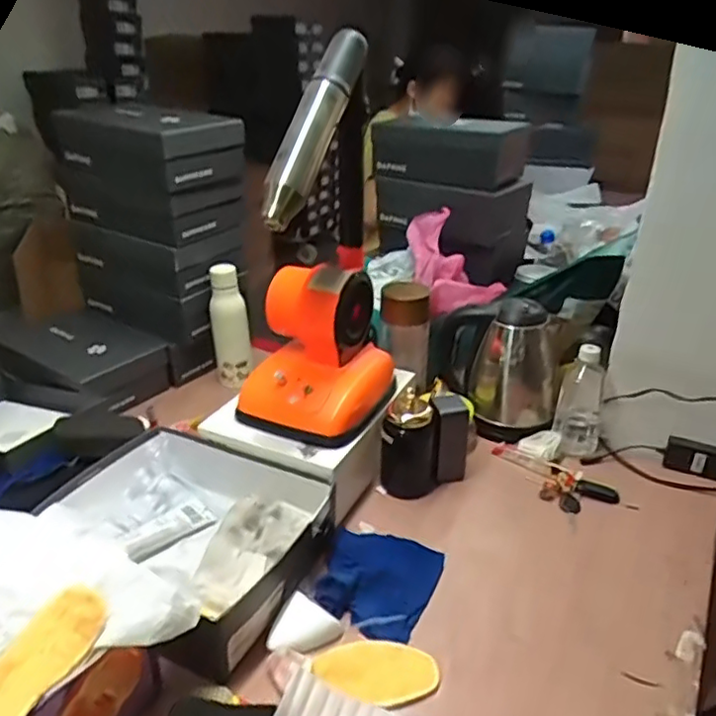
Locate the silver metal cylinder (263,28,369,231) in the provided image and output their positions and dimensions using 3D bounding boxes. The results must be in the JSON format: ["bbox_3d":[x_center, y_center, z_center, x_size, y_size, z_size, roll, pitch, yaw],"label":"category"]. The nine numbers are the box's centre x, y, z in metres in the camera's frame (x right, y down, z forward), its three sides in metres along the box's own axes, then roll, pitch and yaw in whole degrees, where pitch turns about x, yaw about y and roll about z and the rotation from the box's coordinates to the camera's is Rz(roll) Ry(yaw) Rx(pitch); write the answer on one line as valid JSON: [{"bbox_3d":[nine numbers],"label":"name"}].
[{"bbox_3d":[-0.055,-0.277,0.760,0.062,0.264,0.059,15,-13,25],"label":"silver metal cylinder"}]

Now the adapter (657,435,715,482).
[{"bbox_3d":[0.532,0.161,1.005,0.104,0.057,0.028,19,32,30],"label":"adapter"}]

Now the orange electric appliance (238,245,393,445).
[{"bbox_3d":[-0.058,-0.023,0.927,0.170,0.203,0.200,12,30,21],"label":"orange electric appliance"}]

